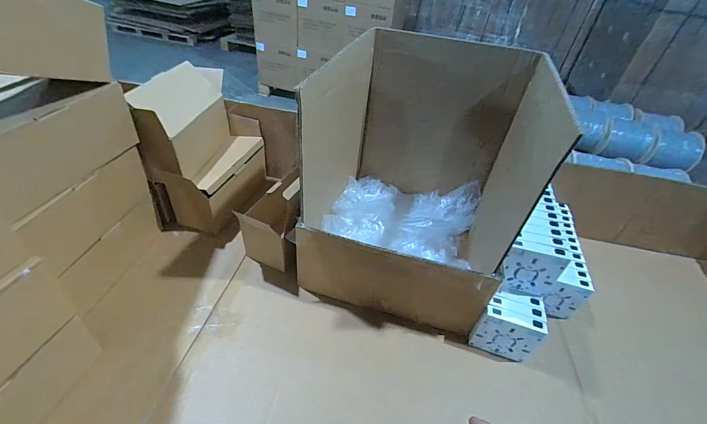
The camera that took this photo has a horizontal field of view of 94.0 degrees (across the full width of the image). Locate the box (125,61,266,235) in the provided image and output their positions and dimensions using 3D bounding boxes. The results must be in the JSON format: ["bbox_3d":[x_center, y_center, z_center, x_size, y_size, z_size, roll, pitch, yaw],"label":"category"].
[{"bbox_3d":[-0.290,-0.135,0.667,0.145,0.233,0.260,11,41,4],"label":"box"}]

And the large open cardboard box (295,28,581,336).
[{"bbox_3d":[0.093,-0.065,0.576,0.340,0.353,0.348,12,41,5],"label":"large open cardboard box"}]

